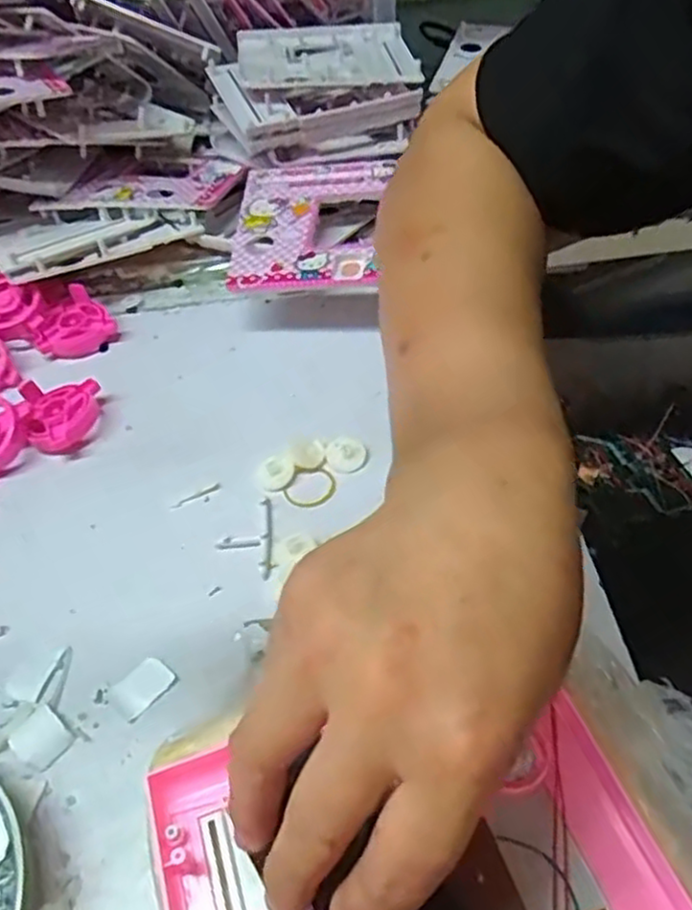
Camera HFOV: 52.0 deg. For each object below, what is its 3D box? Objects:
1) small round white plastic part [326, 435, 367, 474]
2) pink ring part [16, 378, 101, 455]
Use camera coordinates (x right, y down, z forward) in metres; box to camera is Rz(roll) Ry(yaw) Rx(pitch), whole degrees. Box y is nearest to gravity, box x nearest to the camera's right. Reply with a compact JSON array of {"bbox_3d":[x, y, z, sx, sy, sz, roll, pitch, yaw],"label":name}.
[{"bbox_3d":[0.001,-0.001,0.414,0.023,0.009,0.022,-3,49,3],"label":"small round white plastic part"},{"bbox_3d":[-0.180,-0.026,0.446,0.046,0.018,0.048,-12,49,-5],"label":"pink ring part"}]

